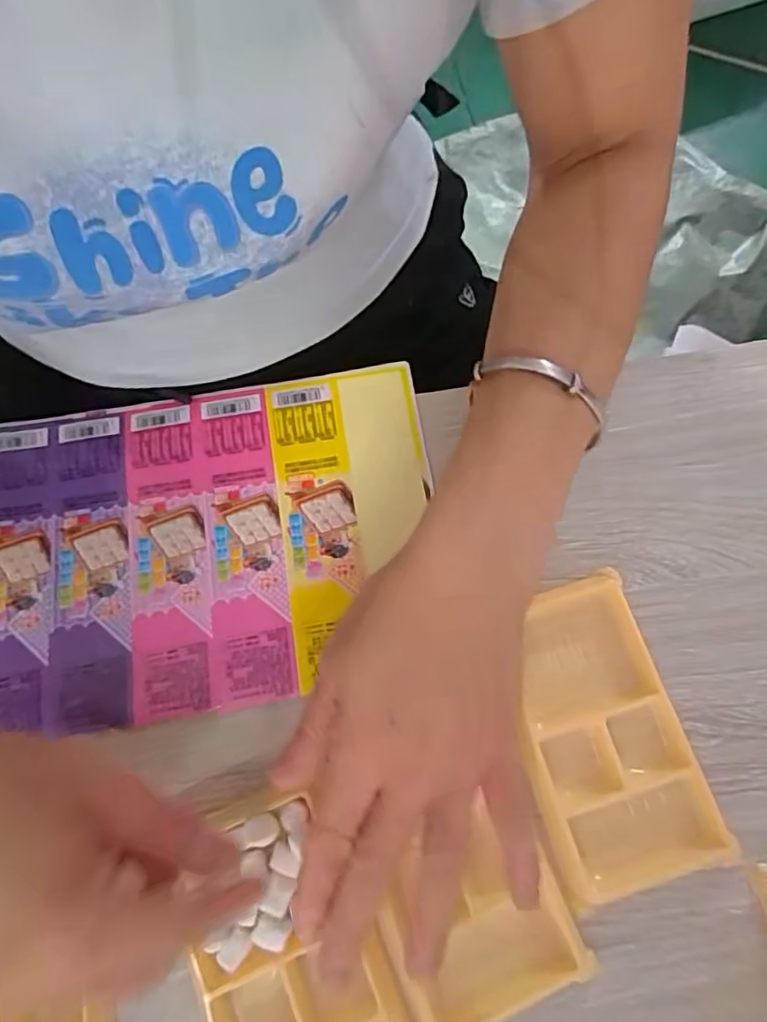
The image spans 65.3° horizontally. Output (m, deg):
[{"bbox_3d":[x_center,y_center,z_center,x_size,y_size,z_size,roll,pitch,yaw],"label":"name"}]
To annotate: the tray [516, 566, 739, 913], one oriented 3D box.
[{"bbox_3d":[0.099,0.104,0.283,0.077,0.011,0.134,-17,73,-5],"label":"tray"}]

